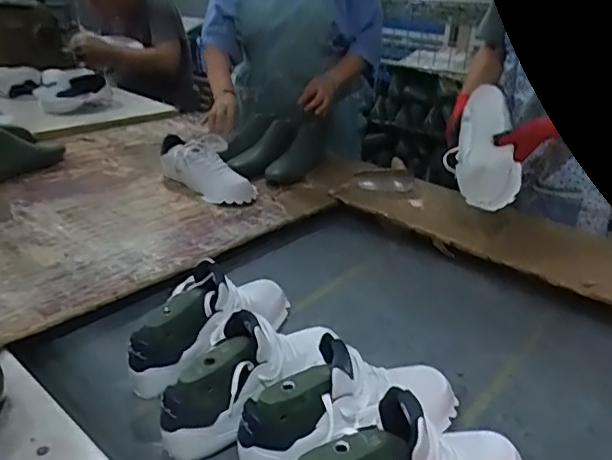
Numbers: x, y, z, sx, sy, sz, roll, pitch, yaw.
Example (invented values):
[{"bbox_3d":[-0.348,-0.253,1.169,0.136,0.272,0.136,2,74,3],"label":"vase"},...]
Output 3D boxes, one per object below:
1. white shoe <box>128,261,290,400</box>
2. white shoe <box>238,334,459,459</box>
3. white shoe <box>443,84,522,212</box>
[{"bbox_3d":[-0.130,0.114,0.794,0.098,0.125,0.270,21,31,26],"label":"white shoe"},{"bbox_3d":[0.059,0.193,0.649,0.291,0.118,0.086,-9,31,-27],"label":"white shoe"},{"bbox_3d":[0.349,-0.157,1.113,0.110,0.246,0.107,4,-17,-5],"label":"white shoe"}]

